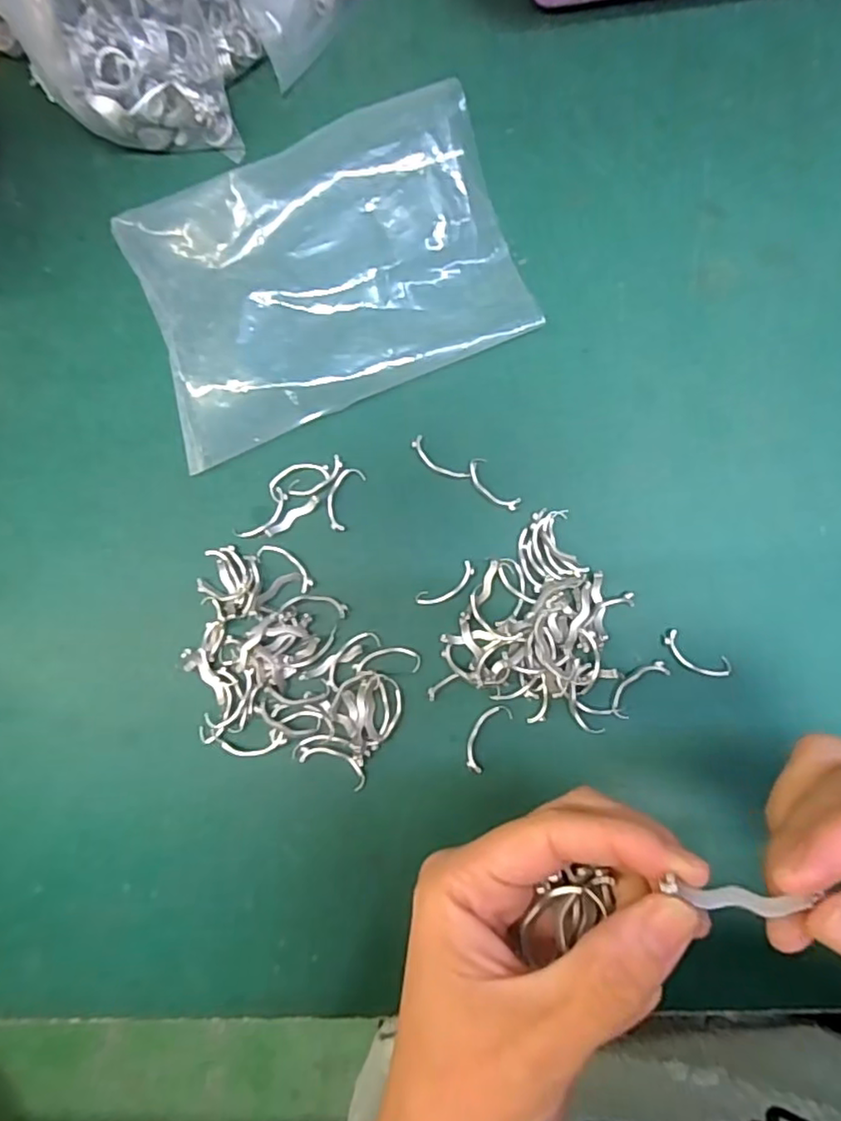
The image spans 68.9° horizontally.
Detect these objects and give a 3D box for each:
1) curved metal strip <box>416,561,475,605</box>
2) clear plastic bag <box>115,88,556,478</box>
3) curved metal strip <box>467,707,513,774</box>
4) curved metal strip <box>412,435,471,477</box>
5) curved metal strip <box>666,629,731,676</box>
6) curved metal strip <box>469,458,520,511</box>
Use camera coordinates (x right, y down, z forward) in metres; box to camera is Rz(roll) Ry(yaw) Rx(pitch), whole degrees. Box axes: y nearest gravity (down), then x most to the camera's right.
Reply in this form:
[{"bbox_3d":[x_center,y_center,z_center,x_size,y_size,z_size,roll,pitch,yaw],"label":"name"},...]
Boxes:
[{"bbox_3d":[0.013,0.013,0.302,0.032,0.004,0.011,-34,81,0],"label":"curved metal strip"},{"bbox_3d":[-0.052,-0.150,0.312,0.191,0.038,0.143,-22,82,1],"label":"clear plastic bag"},{"bbox_3d":[0.031,0.084,0.292,0.013,0.004,0.033,30,86,8],"label":"curved metal strip"},{"bbox_3d":[0.009,-0.050,0.310,0.034,0.004,0.010,41,87,8],"label":"curved metal strip"},{"bbox_3d":[0.130,0.045,0.288,0.032,0.004,0.013,29,86,7],"label":"curved metal strip"},{"bbox_3d":[0.036,-0.038,0.306,0.013,0.004,0.033,-38,81,-1],"label":"curved metal strip"}]

